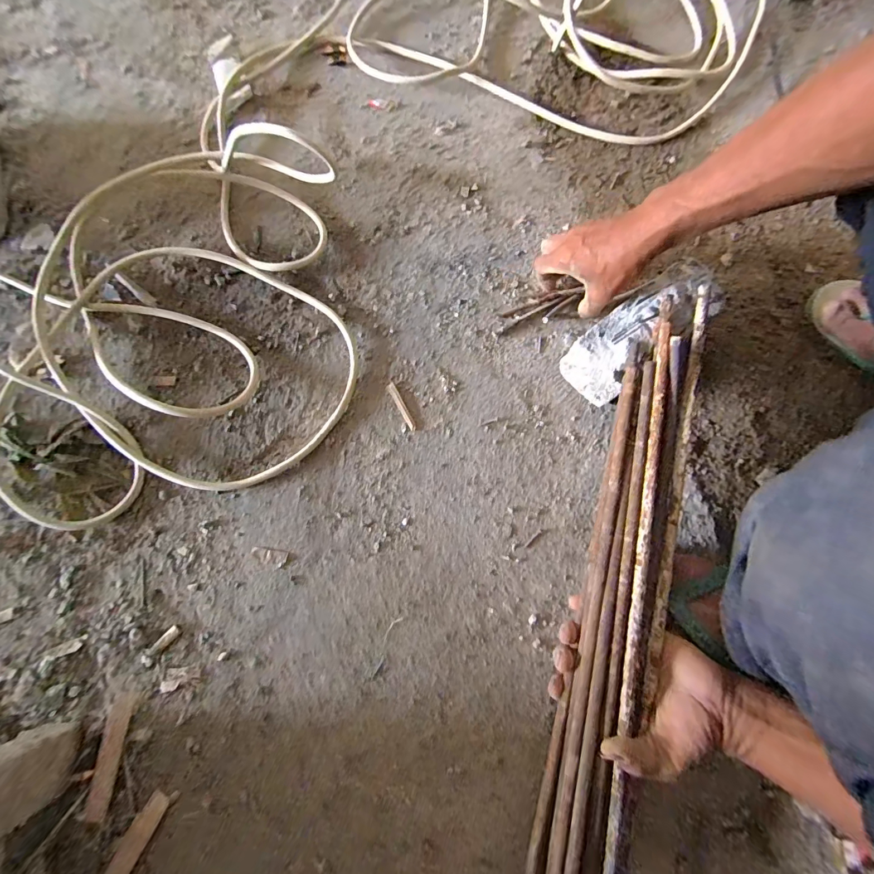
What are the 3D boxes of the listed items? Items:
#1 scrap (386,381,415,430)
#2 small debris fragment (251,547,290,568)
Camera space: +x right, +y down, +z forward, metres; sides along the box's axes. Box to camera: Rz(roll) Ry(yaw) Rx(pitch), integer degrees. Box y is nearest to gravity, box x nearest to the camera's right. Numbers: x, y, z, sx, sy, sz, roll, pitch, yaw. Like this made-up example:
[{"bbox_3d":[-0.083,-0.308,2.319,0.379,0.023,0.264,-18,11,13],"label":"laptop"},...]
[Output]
[{"bbox_3d":[-0.041,-0.037,0.467,0.010,0.004,0.064,-30,79,-8],"label":"scrap"},{"bbox_3d":[-0.176,0.125,0.415,0.038,0.004,0.016,10,76,1],"label":"small debris fragment"}]

